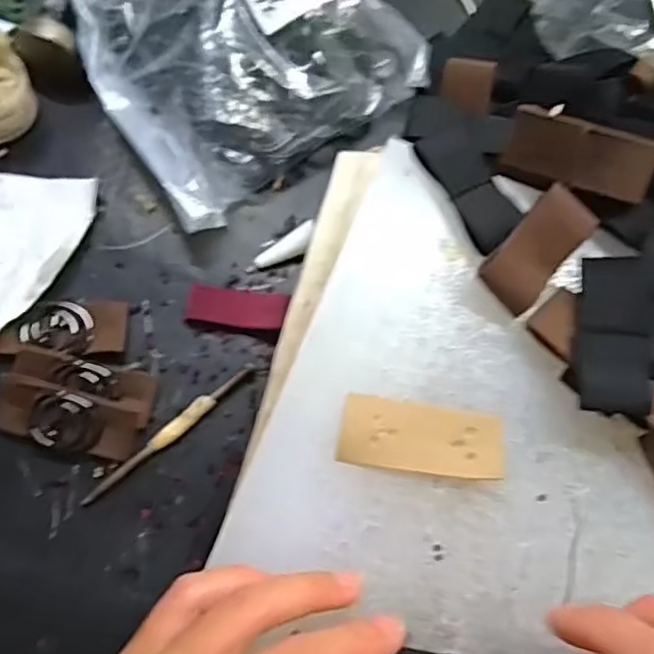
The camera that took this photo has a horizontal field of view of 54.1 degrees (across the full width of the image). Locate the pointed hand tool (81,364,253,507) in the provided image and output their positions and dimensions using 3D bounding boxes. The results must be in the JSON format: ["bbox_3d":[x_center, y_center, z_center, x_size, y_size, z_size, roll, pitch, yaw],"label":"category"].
[{"bbox_3d":[-0.072,0.048,0.290,0.093,0.005,0.008,-40,79,-12],"label":"pointed hand tool"}]

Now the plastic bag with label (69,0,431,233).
[{"bbox_3d":[-0.050,-0.157,0.323,0.155,0.029,0.163,-33,80,-8],"label":"plastic bag with label"}]

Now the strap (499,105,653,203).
[{"bbox_3d":[0.105,-0.071,0.266,0.059,0.004,0.025,19,113,11],"label":"strap"}]

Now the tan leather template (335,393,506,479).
[{"bbox_3d":[0.038,0.044,0.251,0.063,0.005,0.026,8,74,1],"label":"tan leather template"}]

